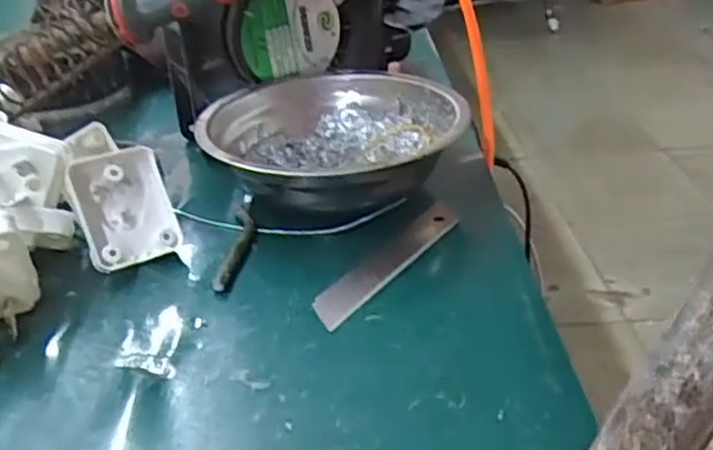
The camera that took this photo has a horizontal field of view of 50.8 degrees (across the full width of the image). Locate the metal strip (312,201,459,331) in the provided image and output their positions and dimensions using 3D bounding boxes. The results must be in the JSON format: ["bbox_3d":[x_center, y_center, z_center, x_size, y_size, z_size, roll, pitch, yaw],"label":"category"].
[{"bbox_3d":[0.013,0.014,0.316,0.019,0.004,0.097,17,35,31],"label":"metal strip"}]

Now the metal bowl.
[{"bbox_3d":[-0.010,-0.039,0.374,0.128,0.041,0.119,-1,29,3],"label":"metal bowl"}]

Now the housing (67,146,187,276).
[{"bbox_3d":[-0.100,-0.008,0.322,0.039,0.049,0.010,-17,-8,-34],"label":"housing"}]

